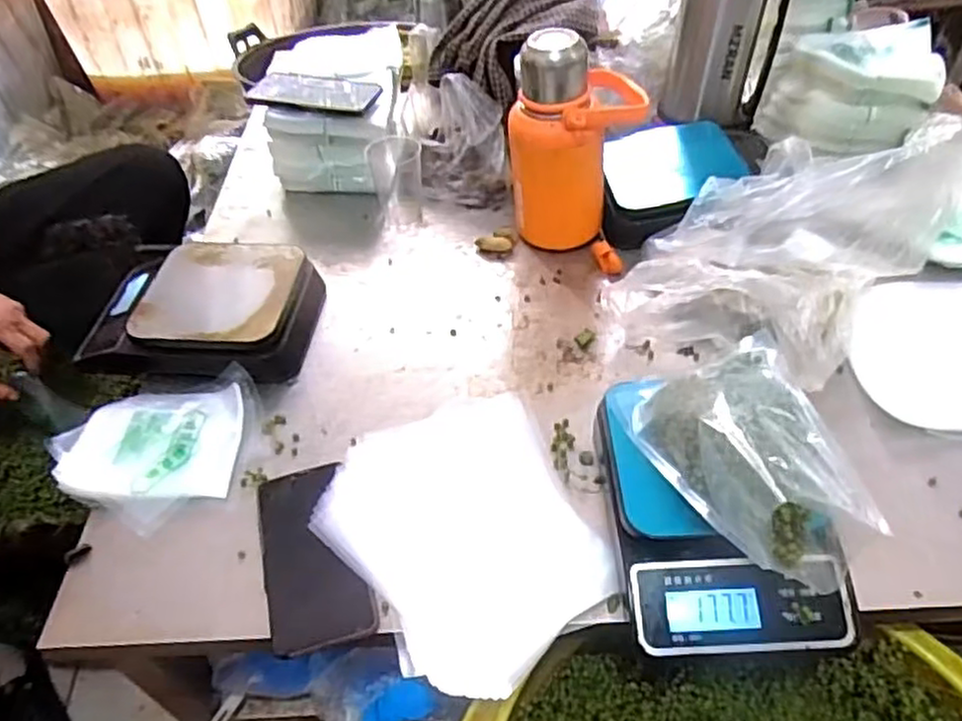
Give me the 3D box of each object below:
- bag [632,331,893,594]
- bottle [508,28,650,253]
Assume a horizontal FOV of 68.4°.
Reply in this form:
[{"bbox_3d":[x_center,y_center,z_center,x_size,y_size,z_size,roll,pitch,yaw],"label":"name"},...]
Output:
[{"bbox_3d":[0.186,0.055,0.486,0.115,0.085,0.170,-11,47,-6],"label":"bag"},{"bbox_3d":[0.100,-0.235,0.747,0.129,0.217,0.124,2,47,7],"label":"bottle"}]

